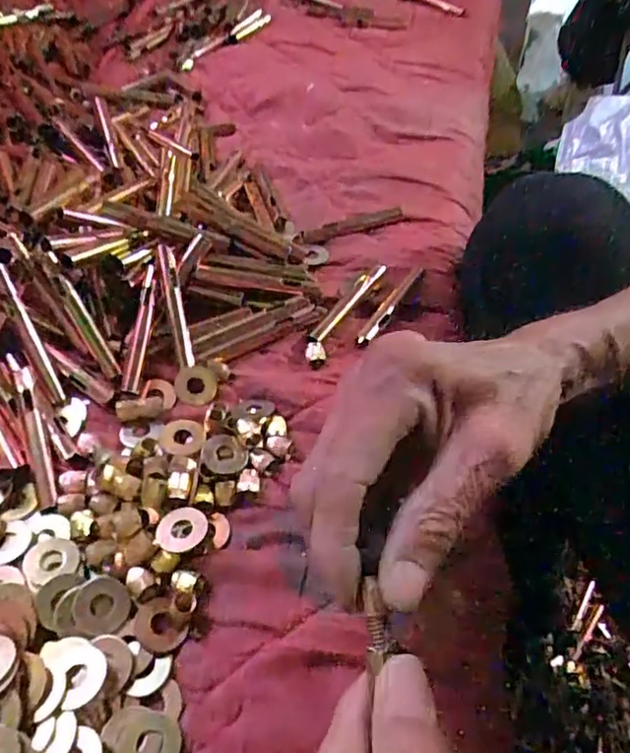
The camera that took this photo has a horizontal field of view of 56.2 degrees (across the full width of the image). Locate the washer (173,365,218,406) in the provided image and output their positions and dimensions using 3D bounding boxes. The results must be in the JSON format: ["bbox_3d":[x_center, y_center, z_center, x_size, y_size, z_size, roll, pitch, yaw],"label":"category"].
[{"bbox_3d":[-0.071,0.006,0.354,0.024,0.023,0.004,11,7,-15],"label":"washer"}]

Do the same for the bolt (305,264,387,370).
[{"bbox_3d":[0.019,-0.044,0.392,0.017,0.014,0.097,23,54,16],"label":"bolt"}]

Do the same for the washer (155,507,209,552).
[{"bbox_3d":[-0.065,0.074,0.288,0.024,0.004,0.023,0,48,-3],"label":"washer"}]

